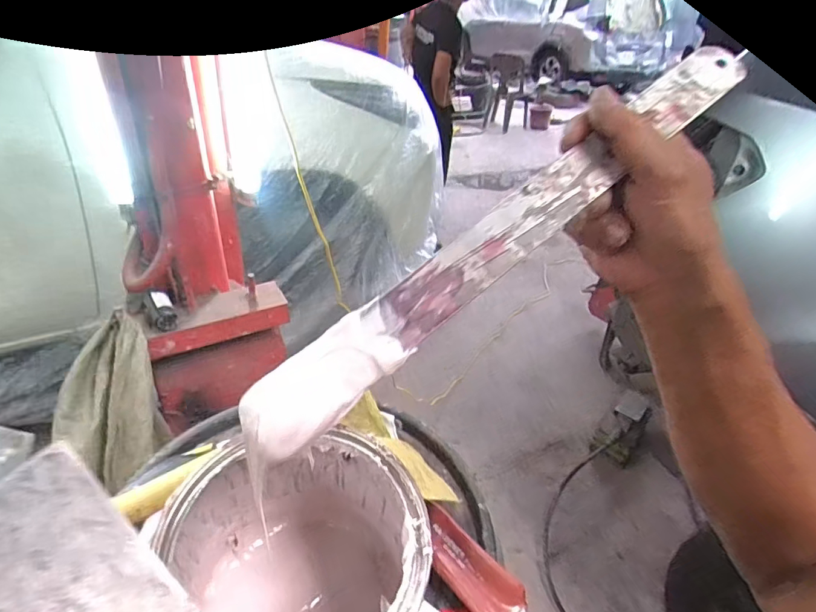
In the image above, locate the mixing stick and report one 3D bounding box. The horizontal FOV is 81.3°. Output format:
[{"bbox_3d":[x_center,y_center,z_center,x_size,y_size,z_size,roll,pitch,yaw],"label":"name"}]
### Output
[{"bbox_3d":[0.056,-0.044,0.253,0.333,0.009,0.038,-39,72,-11],"label":"mixing stick"}]

